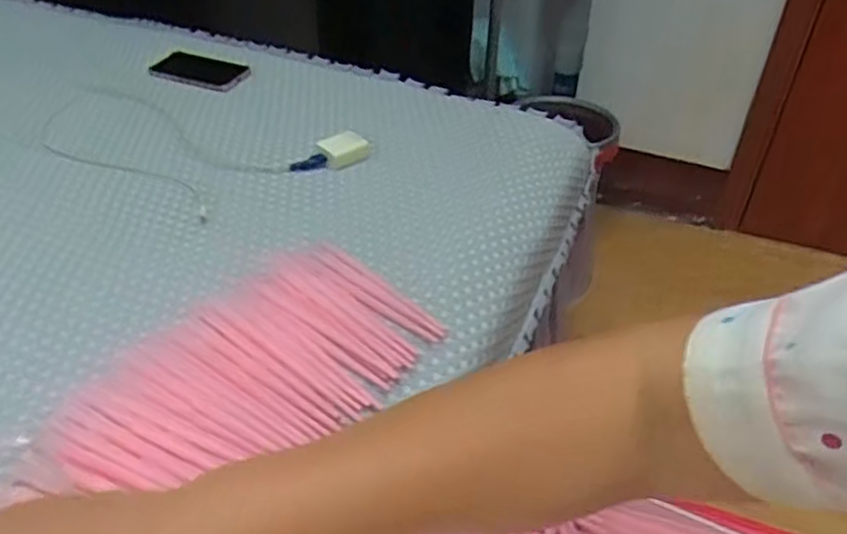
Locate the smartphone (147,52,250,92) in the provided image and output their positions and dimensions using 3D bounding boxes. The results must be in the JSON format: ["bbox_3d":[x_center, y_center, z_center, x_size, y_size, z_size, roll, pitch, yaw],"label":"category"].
[{"bbox_3d":[-0.351,-0.312,1.039,0.155,0.012,0.087,19,42,18],"label":"smartphone"}]

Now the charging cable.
[{"bbox_3d":[-0.345,-0.158,0.846,0.412,0.009,0.174,21,43,21],"label":"charging cable"}]

